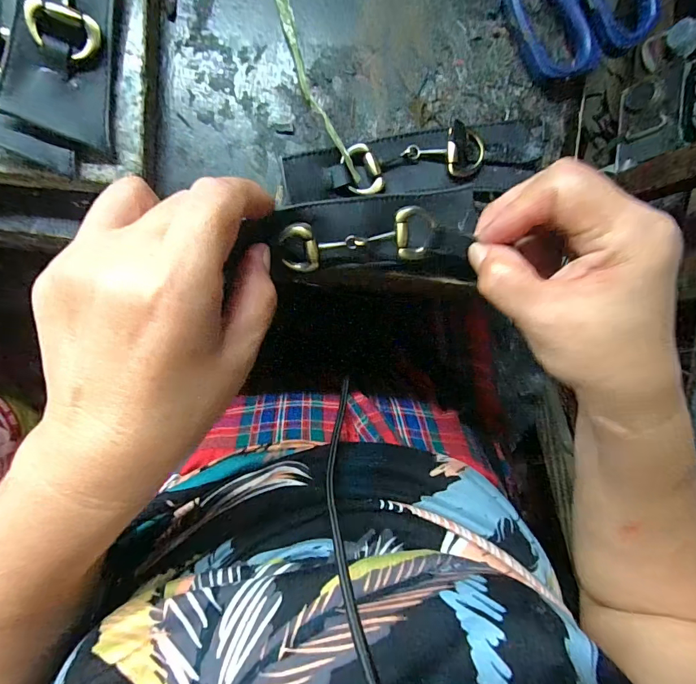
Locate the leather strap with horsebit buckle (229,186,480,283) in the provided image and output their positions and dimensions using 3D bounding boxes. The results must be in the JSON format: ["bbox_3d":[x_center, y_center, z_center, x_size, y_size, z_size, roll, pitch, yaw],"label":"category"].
[{"bbox_3d":[0.007,-0.052,0.204,0.114,0.021,0.042,-4,93,-7],"label":"leather strap with horsebit buckle"}]

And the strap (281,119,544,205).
[{"bbox_3d":[0.037,-0.092,0.213,0.139,0.015,0.033,-9,94,-8],"label":"strap"}]

